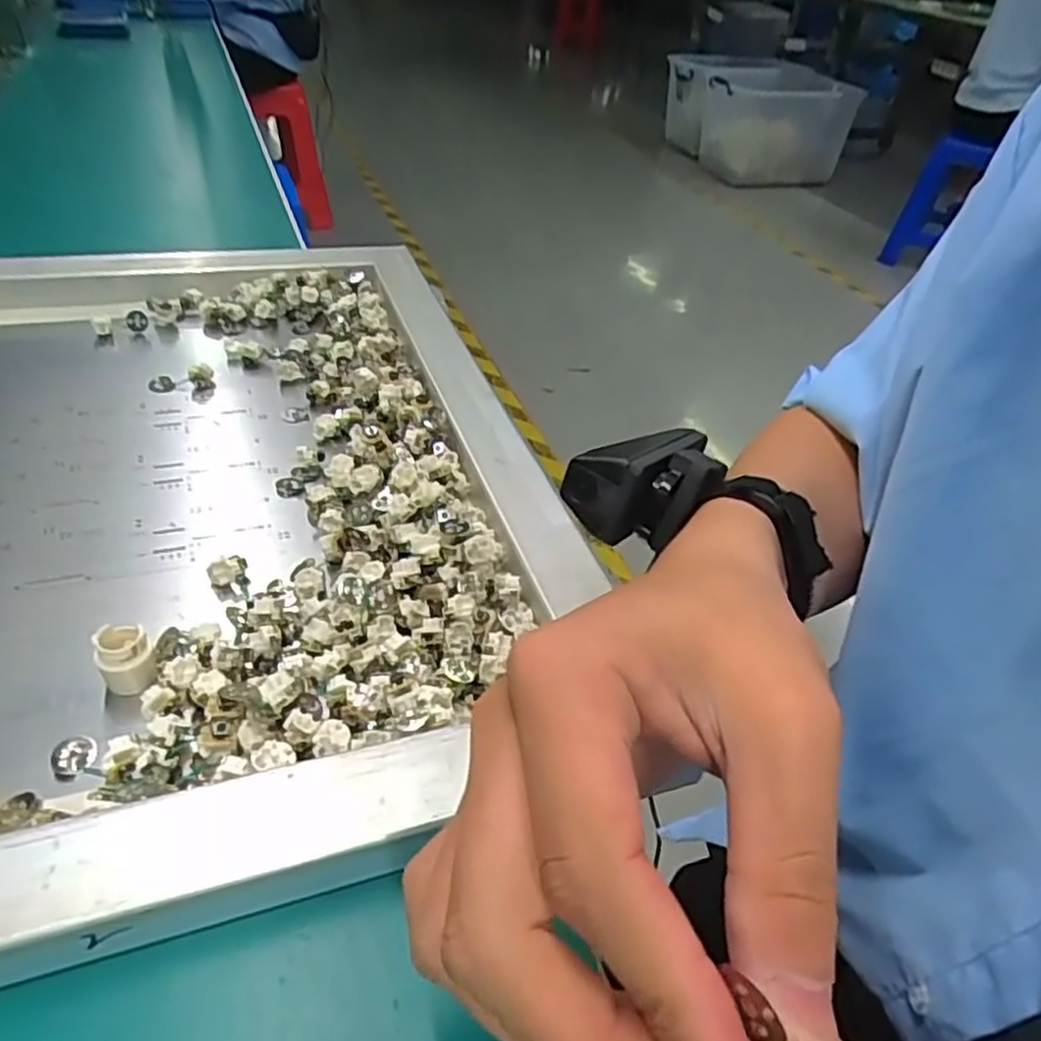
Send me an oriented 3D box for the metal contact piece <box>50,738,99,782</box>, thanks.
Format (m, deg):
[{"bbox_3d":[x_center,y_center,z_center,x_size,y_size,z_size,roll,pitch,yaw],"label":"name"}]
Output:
[{"bbox_3d":[-0.170,0.090,0.286,0.015,0.004,0.017,-24,48,-31],"label":"metal contact piece"}]

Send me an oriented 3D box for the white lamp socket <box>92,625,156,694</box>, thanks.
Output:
[{"bbox_3d":[-0.161,0.057,0.308,0.020,0.028,0.018,-20,47,-29],"label":"white lamp socket"}]

